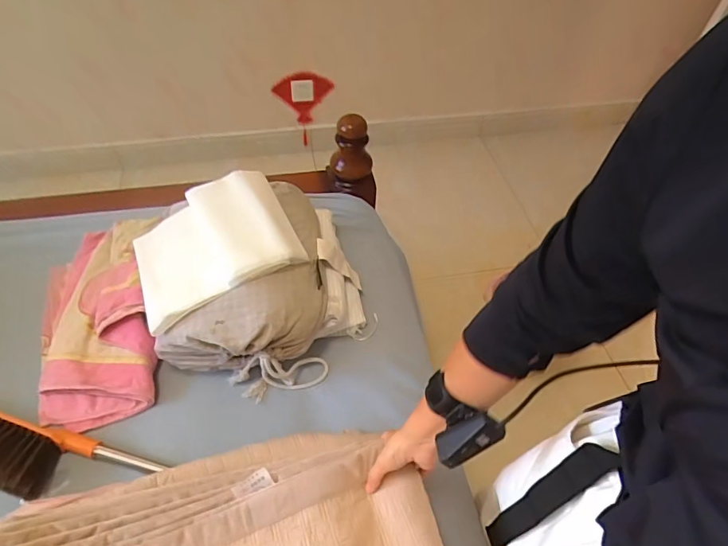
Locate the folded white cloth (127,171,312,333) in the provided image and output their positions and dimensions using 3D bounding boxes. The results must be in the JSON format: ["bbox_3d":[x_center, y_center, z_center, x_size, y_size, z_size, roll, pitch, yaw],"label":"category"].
[{"bbox_3d":[-0.252,-0.046,0.792,0.263,0.116,0.216,-21,56,-18],"label":"folded white cloth"}]

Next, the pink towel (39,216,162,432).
[{"bbox_3d":[-0.474,0.065,0.816,0.196,0.079,0.394,-13,54,-13],"label":"pink towel"}]

